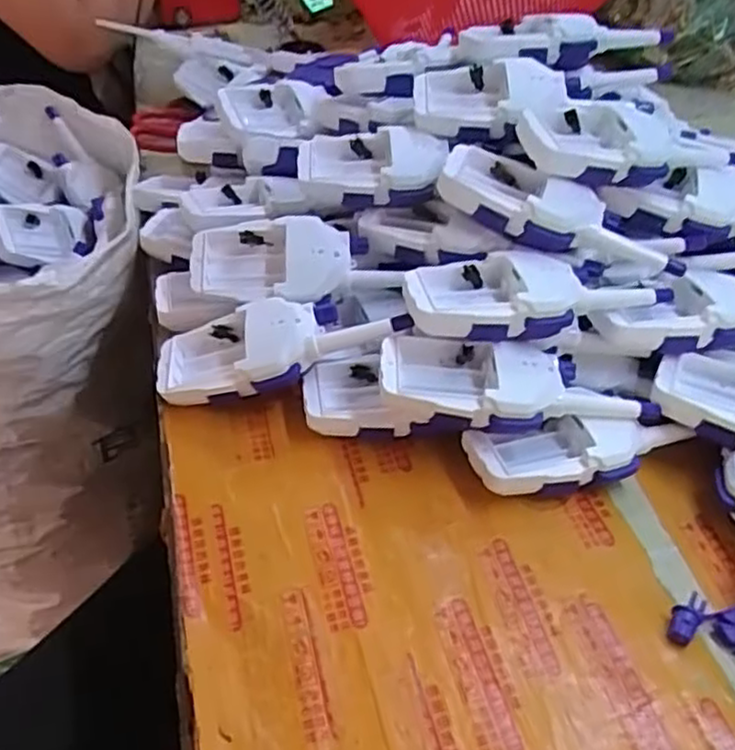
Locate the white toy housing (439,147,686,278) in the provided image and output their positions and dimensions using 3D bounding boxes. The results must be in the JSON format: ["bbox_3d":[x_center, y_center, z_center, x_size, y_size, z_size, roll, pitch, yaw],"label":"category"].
[{"bbox_3d":[0.129,-0.108,0.482,0.165,0.034,0.059,23,45,1],"label":"white toy housing"}]

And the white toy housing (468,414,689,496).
[{"bbox_3d":[0.132,0.046,0.443,0.139,0.035,0.045,-8,43,-10],"label":"white toy housing"}]

